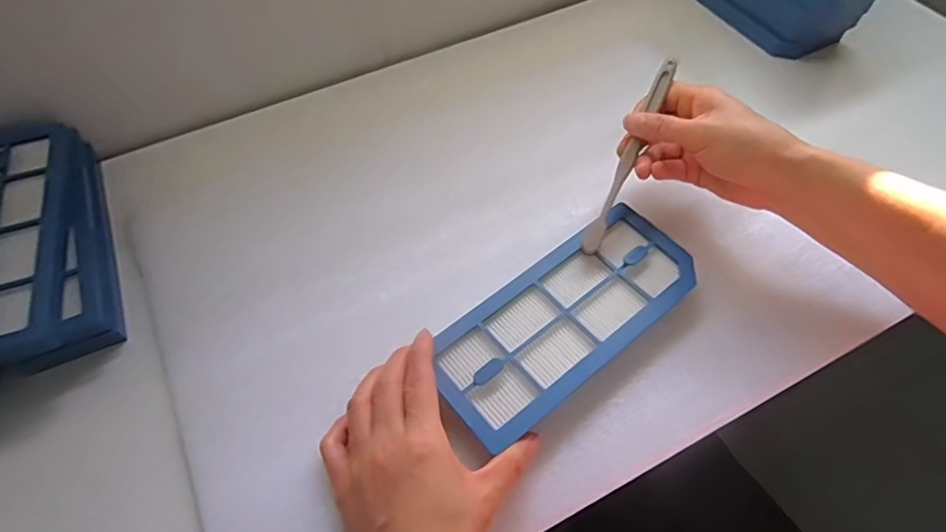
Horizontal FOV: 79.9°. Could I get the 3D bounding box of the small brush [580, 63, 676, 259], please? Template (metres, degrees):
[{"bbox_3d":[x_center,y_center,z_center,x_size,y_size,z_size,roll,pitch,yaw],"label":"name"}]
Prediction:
[{"bbox_3d":[0.121,-0.087,0.431,0.013,0.009,0.172,23,79,16],"label":"small brush"}]

